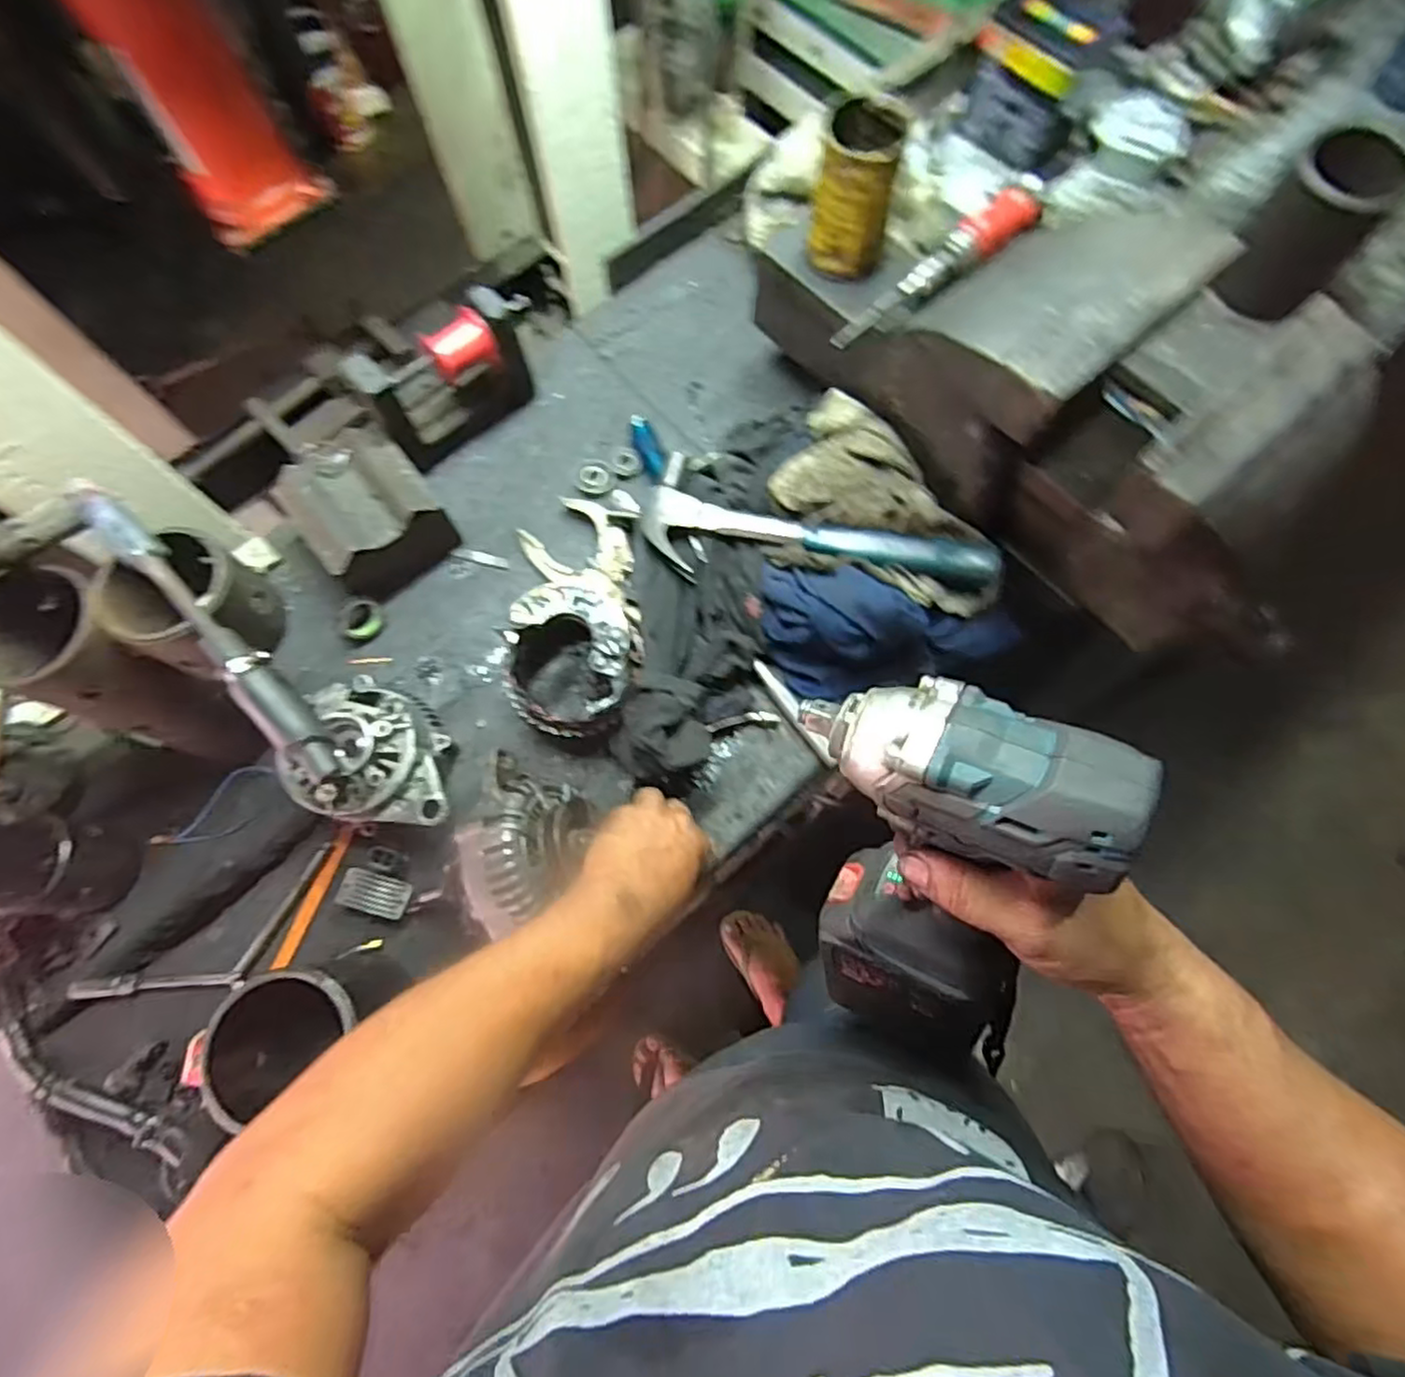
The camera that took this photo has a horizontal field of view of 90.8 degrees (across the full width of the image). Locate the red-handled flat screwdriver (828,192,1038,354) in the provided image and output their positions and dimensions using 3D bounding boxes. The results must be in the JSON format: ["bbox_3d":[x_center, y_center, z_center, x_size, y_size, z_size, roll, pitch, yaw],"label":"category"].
[{"bbox_3d":[0.191,-0.338,0.563,0.210,0.026,0.035,-40,76,-11],"label":"red-handled flat screwdriver"}]

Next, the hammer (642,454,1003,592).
[{"bbox_3d":[0.099,-0.129,0.656,0.336,0.047,0.112,21,74,8],"label":"hammer"}]

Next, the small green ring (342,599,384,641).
[{"bbox_3d":[-0.339,-0.069,0.688,0.032,0.021,0.040,37,76,12],"label":"small green ring"}]

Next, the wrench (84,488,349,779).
[{"bbox_3d":[-0.325,-0.039,0.457,0.026,0.036,0.265,-44,76,-12],"label":"wrench"}]

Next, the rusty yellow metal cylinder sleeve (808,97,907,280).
[{"bbox_3d":[0.130,-0.418,0.591,0.063,0.109,0.067,12,73,5],"label":"rusty yellow metal cylinder sleeve"}]

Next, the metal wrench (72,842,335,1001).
[{"bbox_3d":[-0.423,0.226,0.608,0.218,0.030,0.067,-33,75,-9],"label":"metal wrench"}]

